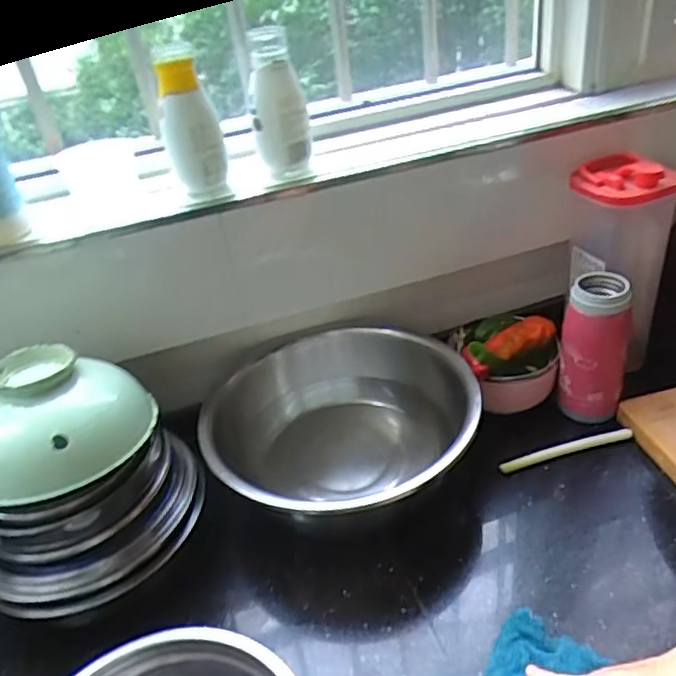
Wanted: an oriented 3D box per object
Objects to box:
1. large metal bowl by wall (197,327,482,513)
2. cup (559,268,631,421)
[{"bbox_3d":[0.013,0.100,0.681,0.266,0.122,0.285,-5,33,3],"label":"large metal bowl by wall"},{"bbox_3d":[0.290,0.018,0.703,0.067,0.170,0.063,-5,33,3],"label":"cup"}]

